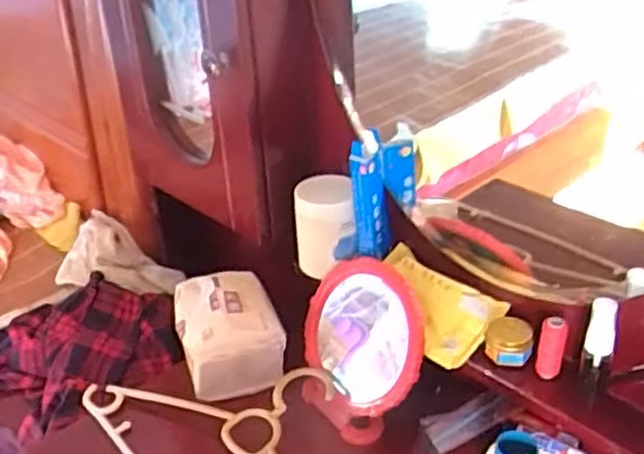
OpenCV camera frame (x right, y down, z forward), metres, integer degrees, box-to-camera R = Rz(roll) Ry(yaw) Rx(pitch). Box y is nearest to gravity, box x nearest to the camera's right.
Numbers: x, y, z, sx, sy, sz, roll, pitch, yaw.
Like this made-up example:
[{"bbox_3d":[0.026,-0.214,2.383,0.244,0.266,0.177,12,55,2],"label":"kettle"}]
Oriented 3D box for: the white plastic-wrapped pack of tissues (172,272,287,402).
[{"bbox_3d":[-0.104,0.112,0.789,0.106,0.067,0.135,-10,31,-10],"label":"white plastic-wrapped pack of tissues"}]

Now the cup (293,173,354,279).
[{"bbox_3d":[0.001,-0.004,0.767,0.061,0.092,0.071,-5,30,-2],"label":"cup"}]

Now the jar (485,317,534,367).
[{"bbox_3d":[0.165,0.100,0.634,0.039,0.028,0.034,4,31,14],"label":"jar"}]

